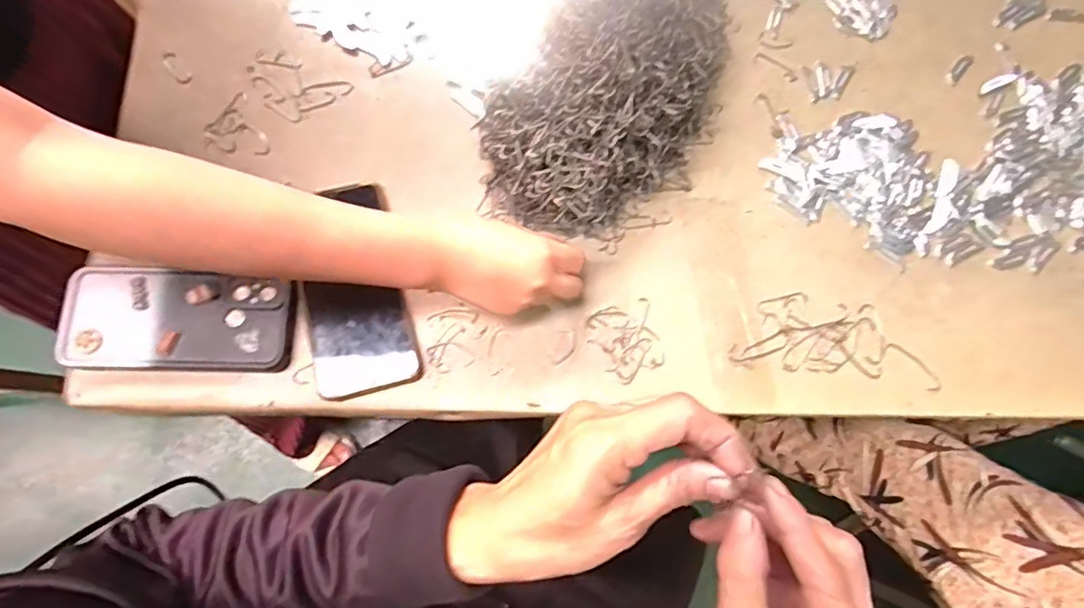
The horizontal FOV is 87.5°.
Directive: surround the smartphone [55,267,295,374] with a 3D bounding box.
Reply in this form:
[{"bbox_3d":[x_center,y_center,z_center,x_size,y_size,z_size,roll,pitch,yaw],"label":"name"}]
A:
[{"bbox_3d":[-0.279,0.014,0.442,0.170,0.019,0.077,1,76,0],"label":"smartphone"}]

